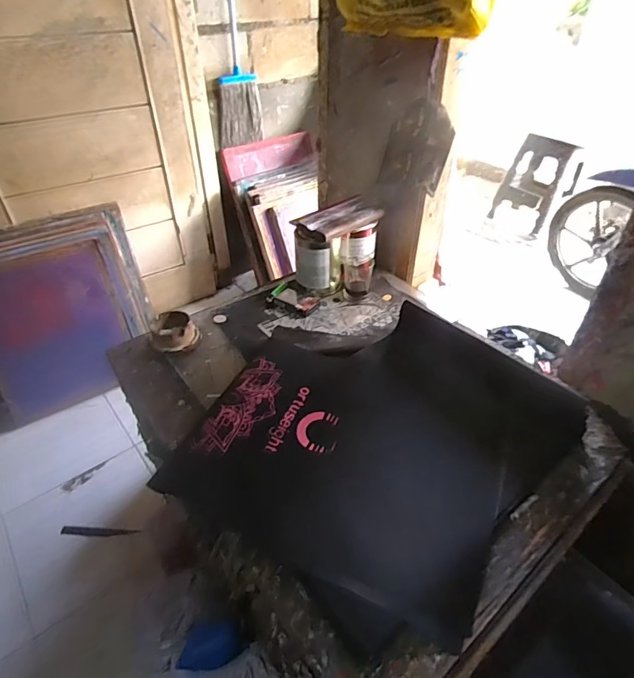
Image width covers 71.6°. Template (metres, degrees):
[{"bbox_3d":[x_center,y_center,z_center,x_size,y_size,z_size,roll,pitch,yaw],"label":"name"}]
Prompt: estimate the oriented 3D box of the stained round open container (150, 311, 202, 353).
[{"bbox_3d":[-0.293,-0.015,0.905,0.094,0.052,0.094,0,39,0],"label":"stained round open container"}]

